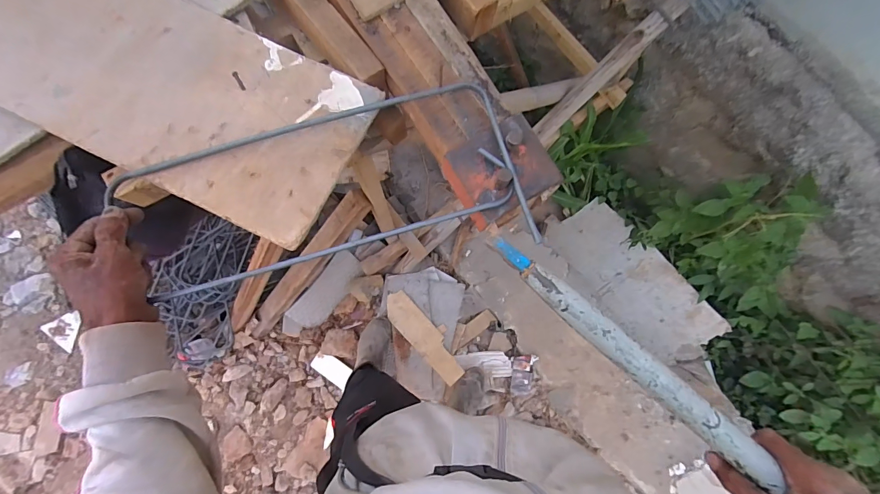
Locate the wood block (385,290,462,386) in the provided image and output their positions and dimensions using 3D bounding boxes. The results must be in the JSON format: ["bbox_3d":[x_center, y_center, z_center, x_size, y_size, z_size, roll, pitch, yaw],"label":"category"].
[{"bbox_3d":[-0.052,0.303,1.337,0.101,0.009,0.353,-43,83,-8],"label":"wood block"}]

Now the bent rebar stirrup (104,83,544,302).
[{"bbox_3d":[-0.131,-0.065,0.414,0.435,0.023,0.192,-8,77,-1],"label":"bent rebar stirrup"}]

